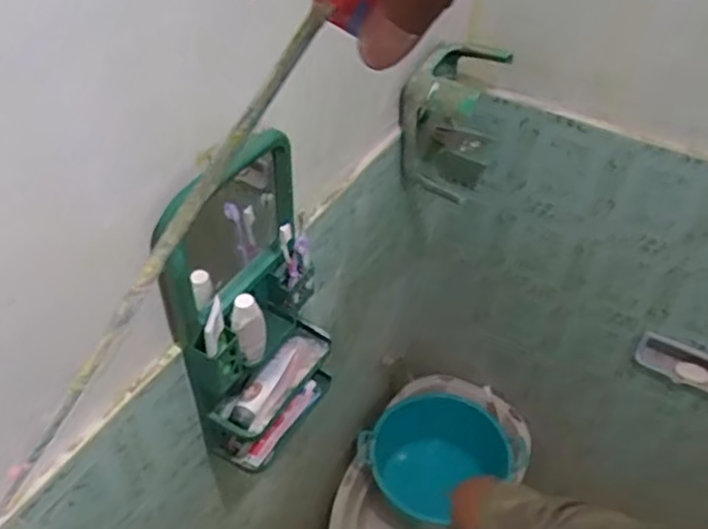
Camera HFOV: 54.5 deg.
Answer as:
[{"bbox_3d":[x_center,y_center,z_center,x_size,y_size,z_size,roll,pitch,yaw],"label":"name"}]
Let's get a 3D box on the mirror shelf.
[{"bbox_3d":[-0.150,0.077,1.051,0.158,0.533,0.242,15,47,12],"label":"mirror shelf"}]

